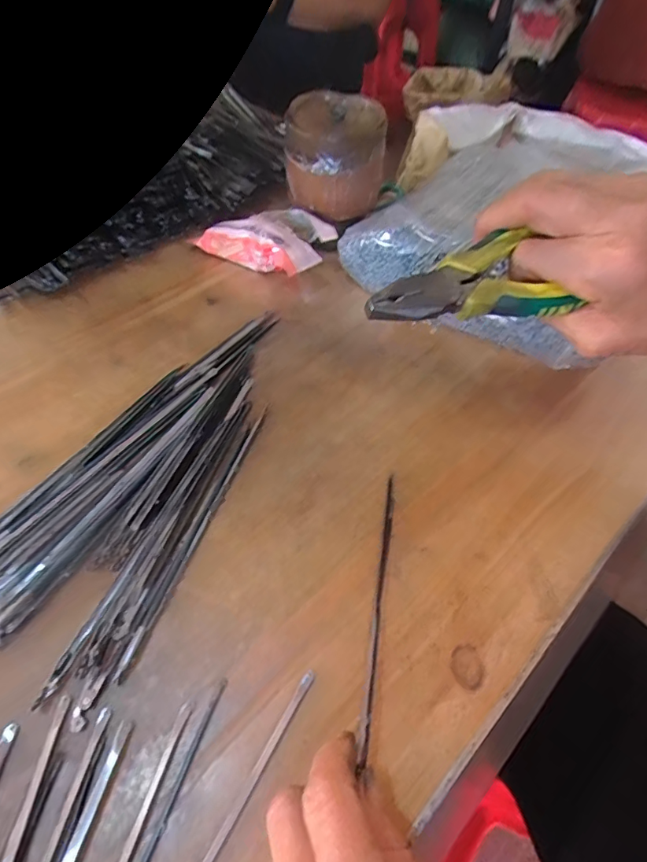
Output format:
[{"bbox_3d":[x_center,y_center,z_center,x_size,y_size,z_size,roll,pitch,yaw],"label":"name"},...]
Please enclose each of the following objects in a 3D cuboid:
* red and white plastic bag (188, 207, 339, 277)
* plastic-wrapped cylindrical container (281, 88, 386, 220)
[{"bbox_3d":[-0.056,-0.175,0.429,0.131,0.049,0.065,33,58,20],"label":"red and white plastic bag"},{"bbox_3d":[0.010,-0.243,0.415,0.083,0.070,0.083,6,54,1],"label":"plastic-wrapped cylindrical container"}]

